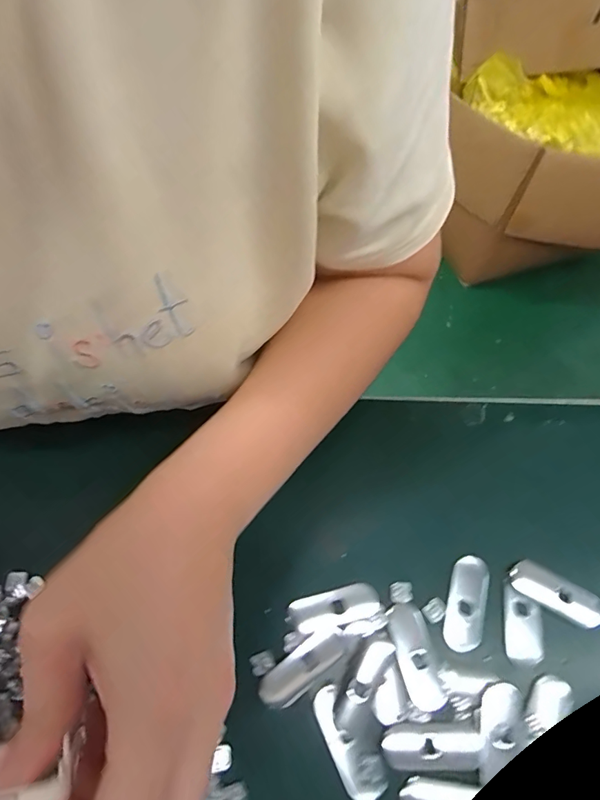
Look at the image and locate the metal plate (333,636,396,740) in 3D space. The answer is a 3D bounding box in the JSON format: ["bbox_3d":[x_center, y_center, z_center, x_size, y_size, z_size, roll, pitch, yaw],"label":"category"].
[{"bbox_3d":[0.032,0.150,0.234,0.017,0.004,0.050,29,65,15],"label":"metal plate"}]

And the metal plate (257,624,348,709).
[{"bbox_3d":[0.003,0.143,0.237,0.052,0.004,0.019,-36,67,-18],"label":"metal plate"}]

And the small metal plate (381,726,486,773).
[{"bbox_3d":[0.068,0.176,0.223,0.051,0.004,0.018,1,61,0],"label":"small metal plate"}]

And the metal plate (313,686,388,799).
[{"bbox_3d":[0.025,0.172,0.222,0.021,0.004,0.049,-24,64,-13],"label":"metal plate"}]

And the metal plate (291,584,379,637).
[{"bbox_3d":[0.020,0.118,0.250,0.049,0.004,0.018,-13,62,-8],"label":"metal plate"}]

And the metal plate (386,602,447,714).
[{"bbox_3d":[0.063,0.139,0.240,0.020,0.004,0.051,-13,62,-8],"label":"metal plate"}]

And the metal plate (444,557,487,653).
[{"bbox_3d":[0.096,0.117,0.255,0.021,0.004,0.050,13,62,7],"label":"metal plate"}]

